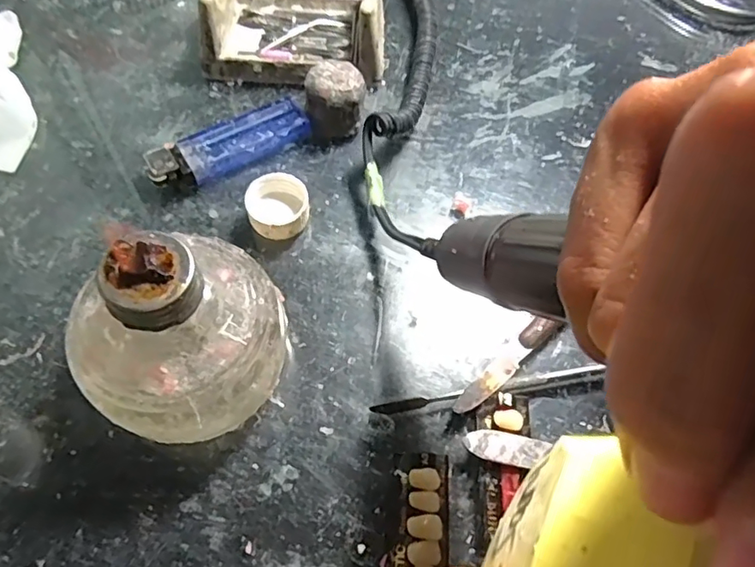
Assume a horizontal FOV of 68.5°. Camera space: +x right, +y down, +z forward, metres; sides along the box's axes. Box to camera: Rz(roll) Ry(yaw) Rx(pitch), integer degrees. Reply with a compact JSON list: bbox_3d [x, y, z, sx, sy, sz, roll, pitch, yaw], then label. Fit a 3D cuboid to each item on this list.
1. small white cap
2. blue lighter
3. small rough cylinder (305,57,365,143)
[{"bbox_3d":[-0.048,-0.037,0.265,0.028,0.016,0.033,-8,64,-8],"label":"small white cap"},{"bbox_3d":[-0.074,-0.069,0.281,0.080,0.015,0.023,-28,68,-17],"label":"blue lighter"},{"bbox_3d":[-0.022,-0.093,0.286,0.029,0.033,0.026,1,63,-4],"label":"small rough cylinder"}]

